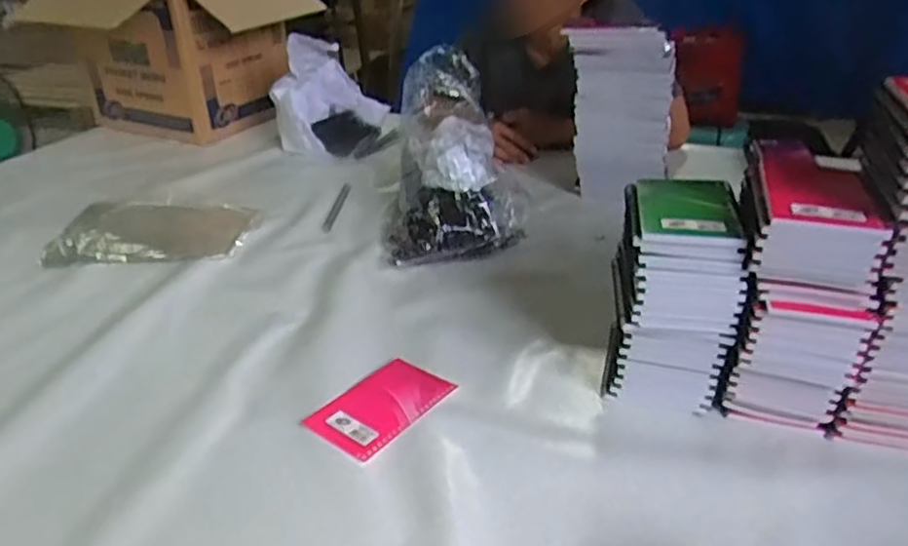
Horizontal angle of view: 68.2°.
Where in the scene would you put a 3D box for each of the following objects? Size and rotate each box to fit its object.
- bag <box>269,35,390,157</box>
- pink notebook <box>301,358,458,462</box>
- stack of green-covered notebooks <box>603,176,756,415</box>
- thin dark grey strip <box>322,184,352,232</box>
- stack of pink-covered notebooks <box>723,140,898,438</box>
[{"bbox_3d":[-0.235,-0.346,1.283,0.203,0.178,0.244,-4,30,-7],"label":"bag"},{"bbox_3d":[-0.067,0.122,0.629,0.083,0.004,0.132,19,32,32],"label":"pink notebook"},{"bbox_3d":[0.201,0.019,0.630,0.104,0.183,0.132,3,30,9],"label":"stack of green-covered notebooks"},{"bbox_3d":[-0.182,-0.103,1.037,0.016,0.005,0.169,0,30,4],"label":"thin dark grey strip"},{"bbox_3d":[0.309,0.007,0.604,0.108,0.213,0.174,10,32,20],"label":"stack of pink-covered notebooks"}]

